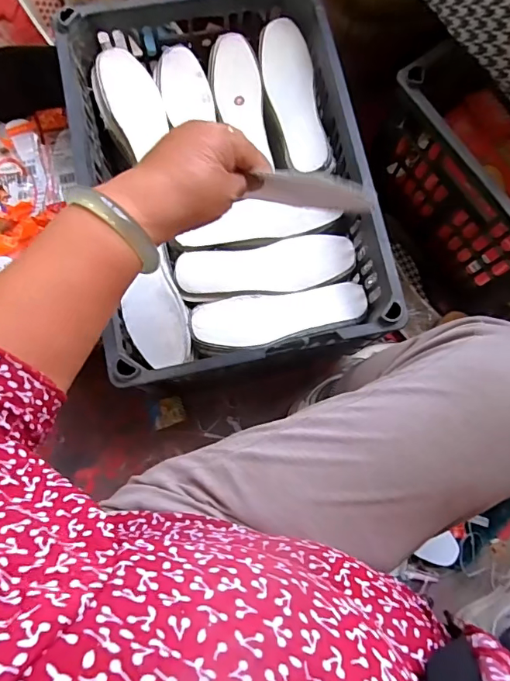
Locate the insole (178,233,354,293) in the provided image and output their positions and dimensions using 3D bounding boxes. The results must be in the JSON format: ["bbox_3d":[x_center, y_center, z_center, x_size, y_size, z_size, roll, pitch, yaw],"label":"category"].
[{"bbox_3d":[0.016,-0.098,0.616,0.229,0.020,0.067,-9,81,-2],"label":"insole"}]

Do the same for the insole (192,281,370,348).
[{"bbox_3d":[0.033,-0.032,0.607,0.220,0.018,0.066,-7,81,-2],"label":"insole"}]

